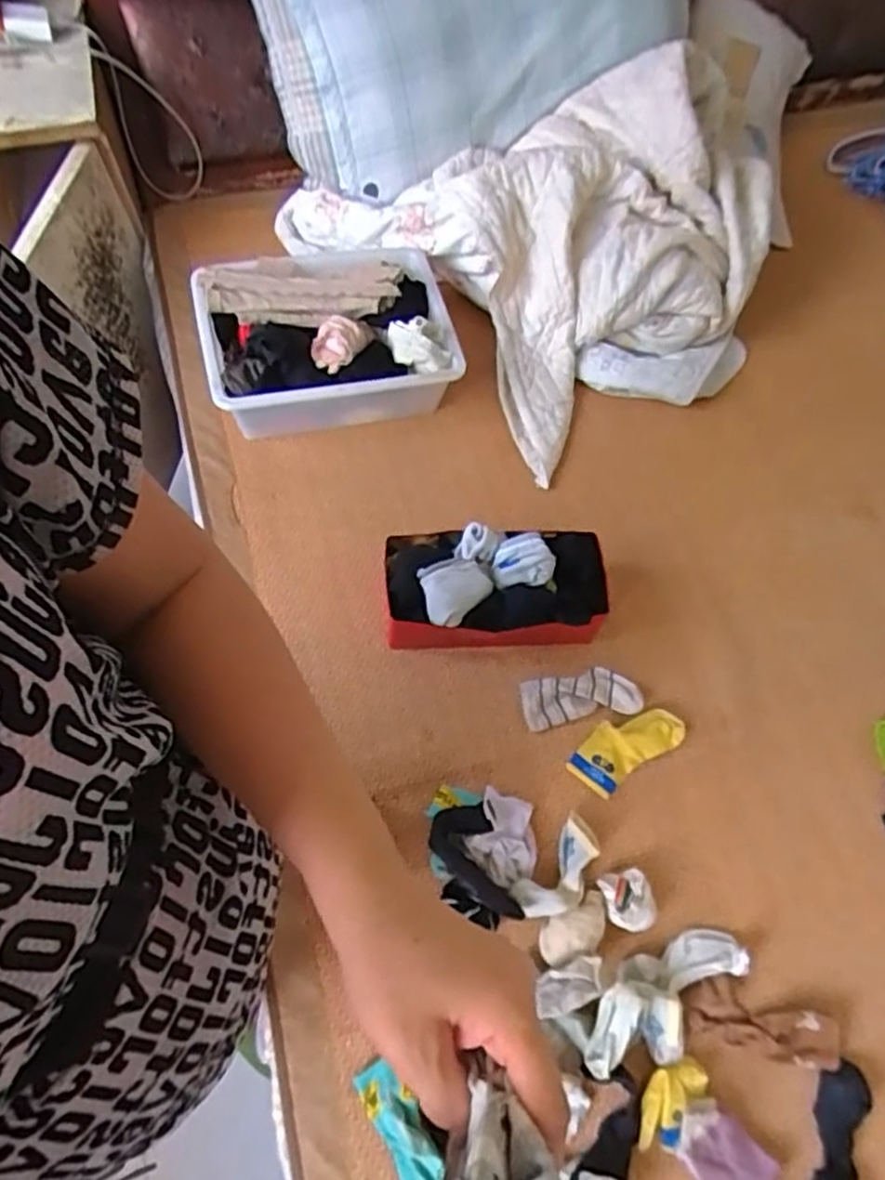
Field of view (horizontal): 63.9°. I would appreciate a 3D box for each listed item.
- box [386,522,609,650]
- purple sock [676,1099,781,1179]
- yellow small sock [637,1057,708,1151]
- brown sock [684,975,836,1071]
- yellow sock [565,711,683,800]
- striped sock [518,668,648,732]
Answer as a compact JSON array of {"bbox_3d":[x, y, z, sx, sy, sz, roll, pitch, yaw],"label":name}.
[{"bbox_3d":[0.068,-0.004,0.939,0.281,0.115,0.149,2,65,-2],"label":"box"},{"bbox_3d":[0.286,0.578,0.718,0.112,0.038,0.082,41,69,16],"label":"purple sock"},{"bbox_3d":[0.233,0.530,0.736,0.048,0.027,0.099,39,69,14],"label":"yellow small sock"},{"bbox_3d":[0.348,0.474,0.774,0.169,0.017,0.057,18,65,5],"label":"brown sock"},{"bbox_3d":[0.235,0.202,0.916,0.153,0.026,0.072,-31,70,-16],"label":"yellow sock"},{"bbox_3d":[0.182,0.140,0.931,0.151,0.014,0.065,-7,65,-6],"label":"striped sock"}]

